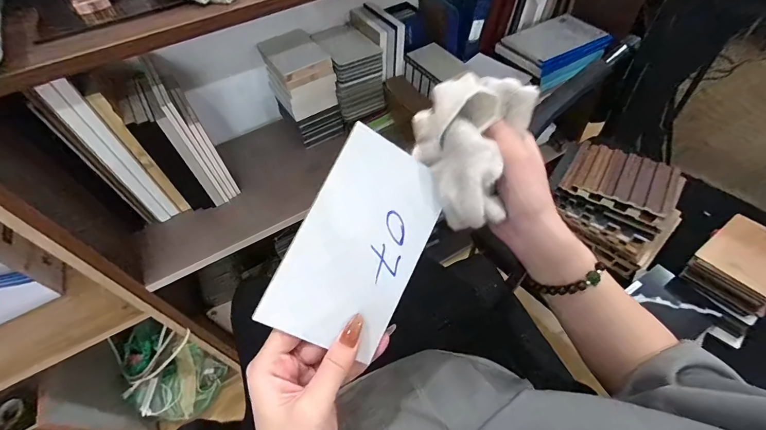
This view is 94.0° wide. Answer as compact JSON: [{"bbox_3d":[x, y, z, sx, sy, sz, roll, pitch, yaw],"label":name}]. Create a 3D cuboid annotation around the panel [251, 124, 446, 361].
[{"bbox_3d":[-0.014,0.020,0.252,0.086,0.004,0.146,30,80,-19],"label":"panel"}]

